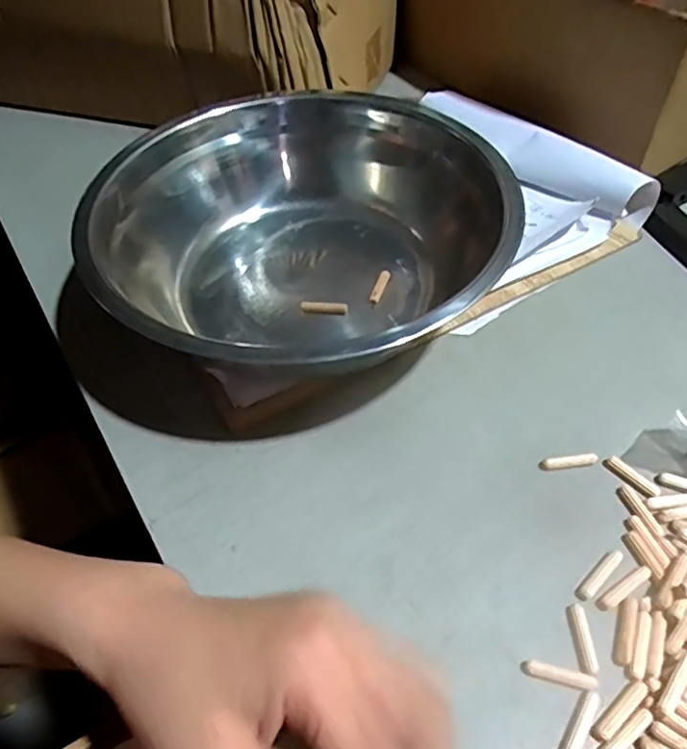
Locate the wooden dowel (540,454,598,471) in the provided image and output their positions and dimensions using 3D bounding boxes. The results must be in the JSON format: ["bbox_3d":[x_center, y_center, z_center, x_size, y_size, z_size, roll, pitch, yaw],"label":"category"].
[{"bbox_3d":[0.121,0.046,0.320,0.031,0.004,0.006,-6,52,-2],"label":"wooden dowel"}]

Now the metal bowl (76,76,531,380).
[{"bbox_3d":[-0.024,-0.097,0.389,0.235,0.094,0.235,-1,52,1],"label":"metal bowl"}]

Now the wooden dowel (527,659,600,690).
[{"bbox_3d":[0.093,0.129,0.257,0.029,0.006,0.006,12,53,11],"label":"wooden dowel"}]

